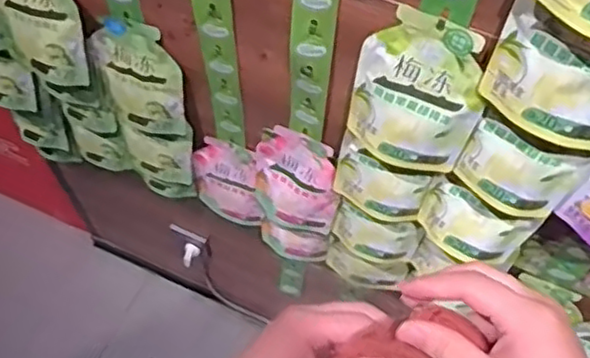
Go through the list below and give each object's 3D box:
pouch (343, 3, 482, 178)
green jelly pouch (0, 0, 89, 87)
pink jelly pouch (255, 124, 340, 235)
[{"bbox_3d":[0.119,-0.079,0.670,0.127,0.184,0.046,26,65,12],"label":"pouch"},{"bbox_3d":[-0.335,-0.205,0.888,0.130,0.213,0.027,24,47,11],"label":"green jelly pouch"},{"bbox_3d":[0.001,0.008,0.944,0.126,0.193,0.046,23,64,11],"label":"pink jelly pouch"}]

